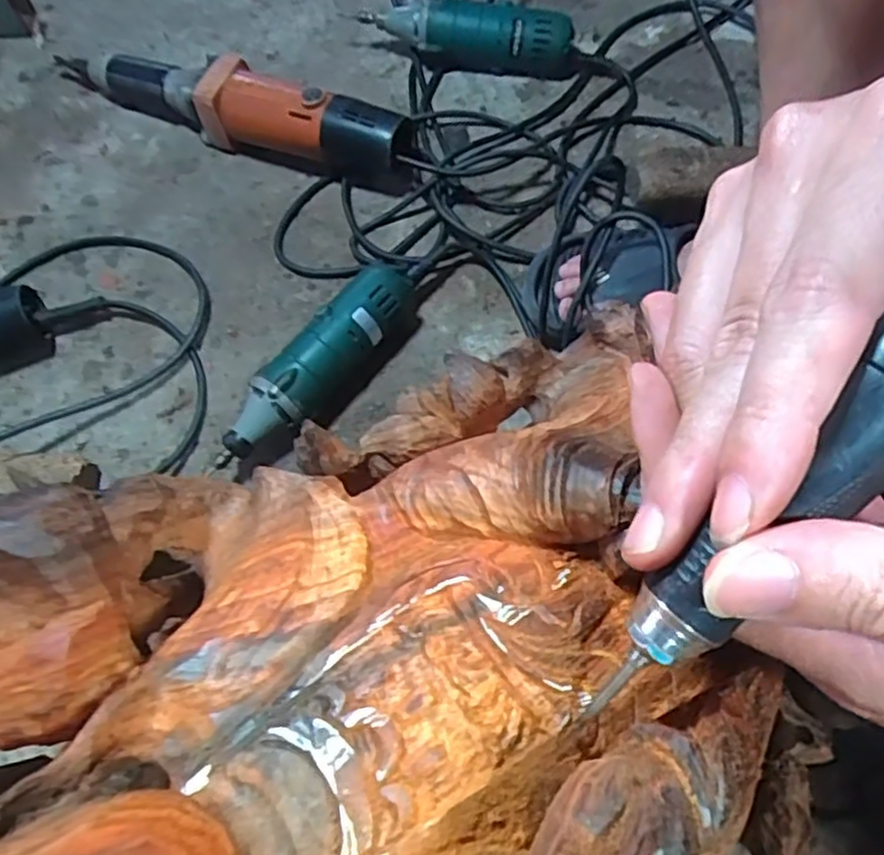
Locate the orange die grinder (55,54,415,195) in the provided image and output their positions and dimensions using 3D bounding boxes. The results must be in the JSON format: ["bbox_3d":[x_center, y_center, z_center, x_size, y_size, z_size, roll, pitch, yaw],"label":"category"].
[{"bbox_3d":[-0.210,-0.315,0.670,0.399,0.069,0.064,21,71,11],"label":"orange die grinder"}]

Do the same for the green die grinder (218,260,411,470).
[{"bbox_3d":[-0.098,-0.049,0.567,0.055,0.056,0.209,31,73,14],"label":"green die grinder"}]

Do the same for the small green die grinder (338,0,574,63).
[{"bbox_3d":[0.015,-0.395,0.700,0.227,0.058,0.045,10,69,7],"label":"small green die grinder"}]

